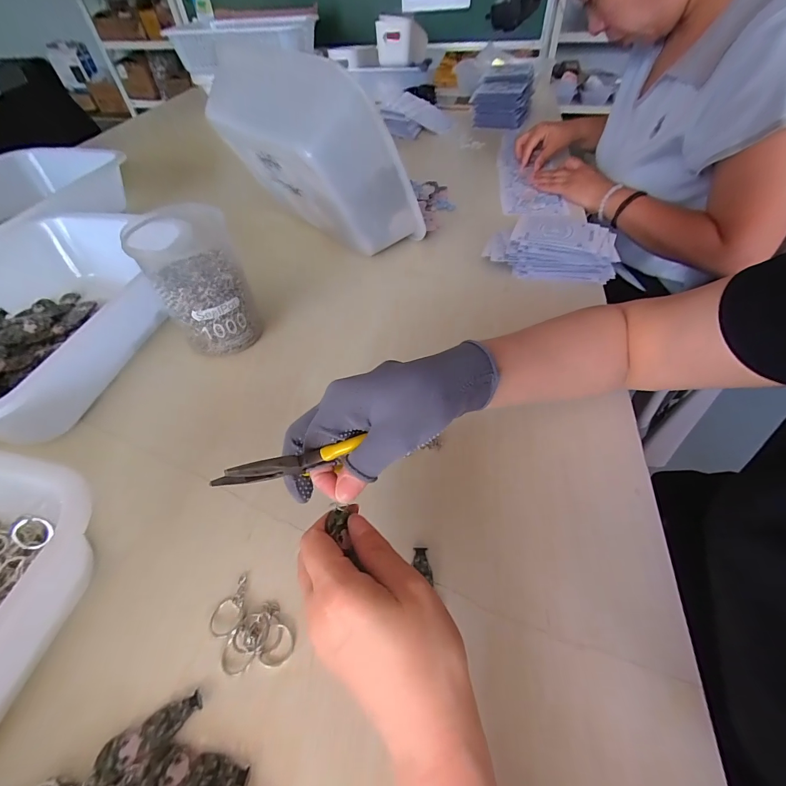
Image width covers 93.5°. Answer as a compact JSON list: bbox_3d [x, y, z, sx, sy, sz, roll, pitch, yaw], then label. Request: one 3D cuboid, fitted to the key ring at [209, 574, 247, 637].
[{"bbox_3d":[-0.118,0.152,0.265,0.022,0.006,0.038,-8,52,-7],"label":"key ring"}]

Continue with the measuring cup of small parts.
[{"bbox_3d":[-0.206,-0.117,0.398,0.089,0.132,0.091,0,52,-1],"label":"measuring cup of small parts"}]

